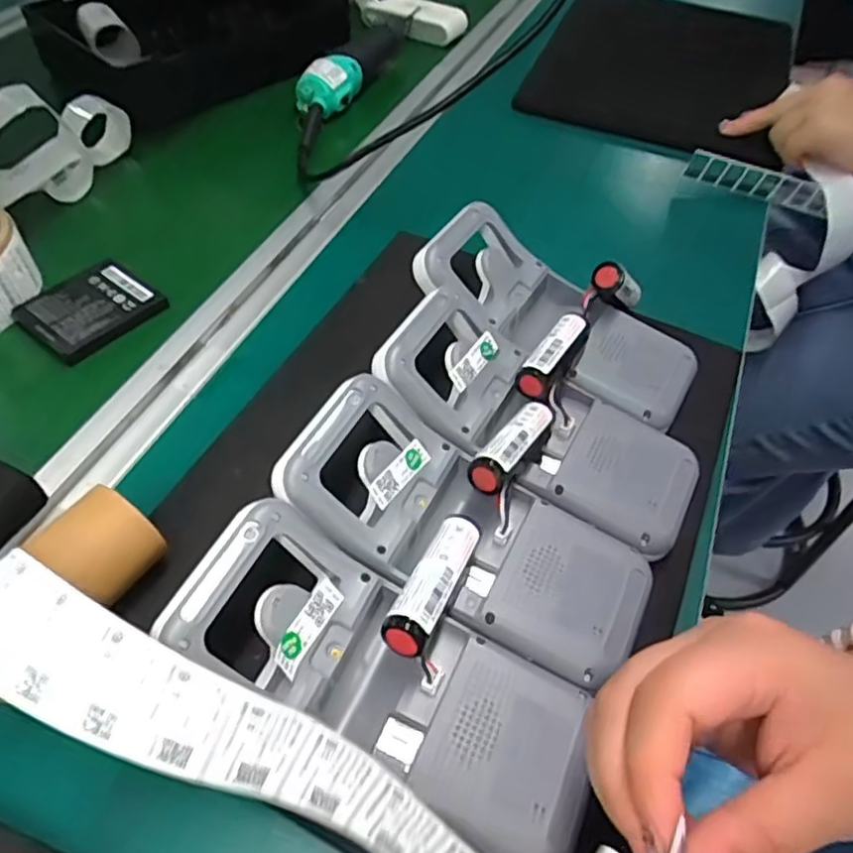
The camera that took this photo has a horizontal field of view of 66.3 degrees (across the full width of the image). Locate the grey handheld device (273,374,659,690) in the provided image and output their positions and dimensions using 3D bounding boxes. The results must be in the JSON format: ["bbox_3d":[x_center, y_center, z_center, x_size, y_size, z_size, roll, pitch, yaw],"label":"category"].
[{"bbox_3d":[0.018,0.046,0.297,0.166,0.030,0.075,31,55,2],"label":"grey handheld device"}]

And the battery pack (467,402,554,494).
[{"bbox_3d":[0.044,0.012,0.317,0.020,0.021,0.063,28,41,23],"label":"battery pack"}]

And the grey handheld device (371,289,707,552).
[{"bbox_3d":[0.058,-0.004,0.337,0.167,0.027,0.076,33,55,2],"label":"grey handheld device"}]

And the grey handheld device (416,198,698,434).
[{"bbox_3d":[0.075,-0.061,0.386,0.169,0.040,0.087,35,56,5],"label":"grey handheld device"}]

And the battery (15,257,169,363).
[{"bbox_3d":[-0.220,-0.077,0.422,0.067,0.013,0.073,34,58,21],"label":"battery"}]

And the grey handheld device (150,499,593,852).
[{"bbox_3d":[-0.014,0.097,0.255,0.164,0.029,0.070,34,56,4],"label":"grey handheld device"}]

